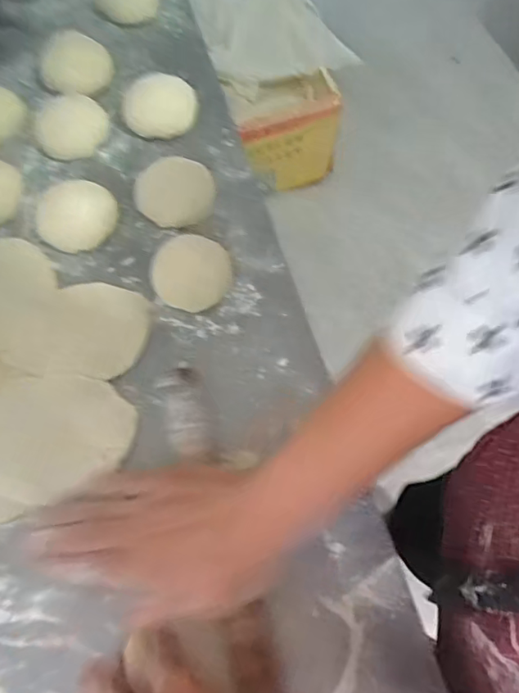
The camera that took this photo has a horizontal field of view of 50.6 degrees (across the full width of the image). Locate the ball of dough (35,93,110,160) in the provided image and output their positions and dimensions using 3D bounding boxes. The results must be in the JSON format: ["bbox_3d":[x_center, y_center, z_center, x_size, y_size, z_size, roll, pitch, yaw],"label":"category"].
[{"bbox_3d":[-0.180,-0.212,0.528,0.067,0.021,0.064,1,66,-2],"label":"ball of dough"}]

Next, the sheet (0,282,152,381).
[{"bbox_3d":[-0.138,-0.014,0.442,0.090,0.017,0.094,18,67,5],"label":"sheet"}]

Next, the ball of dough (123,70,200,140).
[{"bbox_3d":[-0.096,-0.233,0.534,0.068,0.028,0.056,-1,66,-3],"label":"ball of dough"}]

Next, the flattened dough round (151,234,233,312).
[{"bbox_3d":[-0.056,-0.061,0.463,0.065,0.022,0.060,1,66,-2],"label":"flattened dough round"}]

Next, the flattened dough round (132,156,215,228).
[{"bbox_3d":[-0.078,-0.143,0.501,0.072,0.021,0.063,-6,67,-5],"label":"flattened dough round"}]

